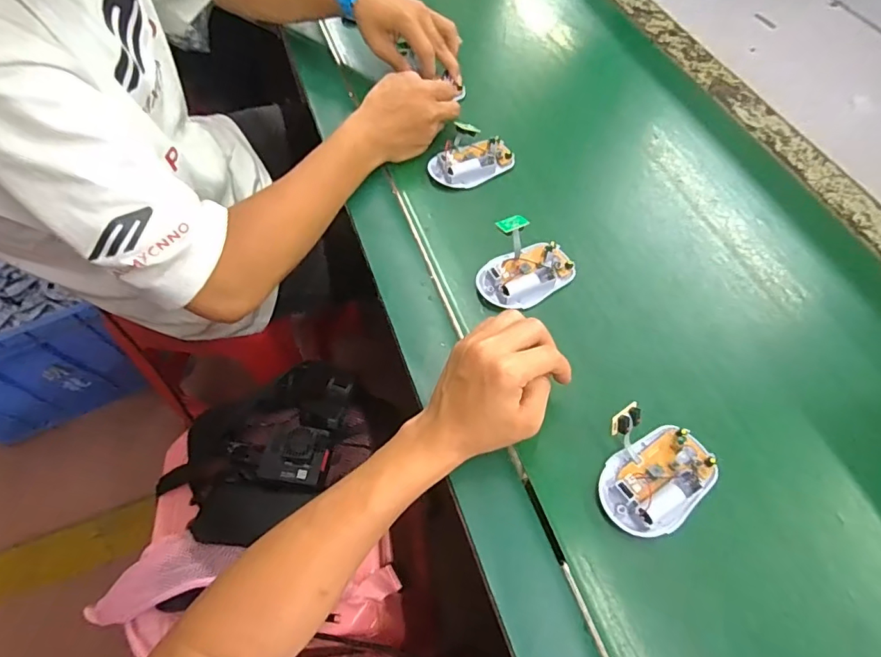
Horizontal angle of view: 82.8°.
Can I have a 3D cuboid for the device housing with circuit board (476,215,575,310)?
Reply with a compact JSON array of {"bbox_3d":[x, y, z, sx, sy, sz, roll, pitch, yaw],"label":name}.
[{"bbox_3d":[0.077,-0.063,0.463,0.090,0.045,0.071,-30,63,-15],"label":"device housing with circuit board"}]

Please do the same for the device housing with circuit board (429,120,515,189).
[{"bbox_3d":[0.030,-0.191,0.557,0.088,0.036,0.066,-28,63,-12],"label":"device housing with circuit board"}]

